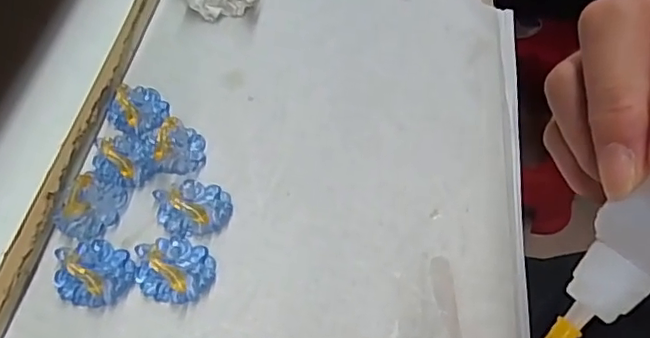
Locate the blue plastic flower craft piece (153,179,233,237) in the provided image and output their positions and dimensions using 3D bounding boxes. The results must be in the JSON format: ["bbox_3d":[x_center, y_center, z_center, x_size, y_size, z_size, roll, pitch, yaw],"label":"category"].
[{"bbox_3d":[-0.063,0.016,0.268,0.034,0.011,0.031,-12,55,-7],"label":"blue plastic flower craft piece"}]

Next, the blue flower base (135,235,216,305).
[{"bbox_3d":[-0.067,0.043,0.249,0.032,0.012,0.035,0,54,1],"label":"blue flower base"}]

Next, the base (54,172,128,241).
[{"bbox_3d":[-0.113,0.019,0.269,0.028,0.007,0.031,19,56,14],"label":"base"}]

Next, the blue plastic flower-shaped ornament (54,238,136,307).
[{"bbox_3d":[-0.104,0.044,0.249,0.032,0.012,0.035,0,54,1],"label":"blue plastic flower-shaped ornament"}]

